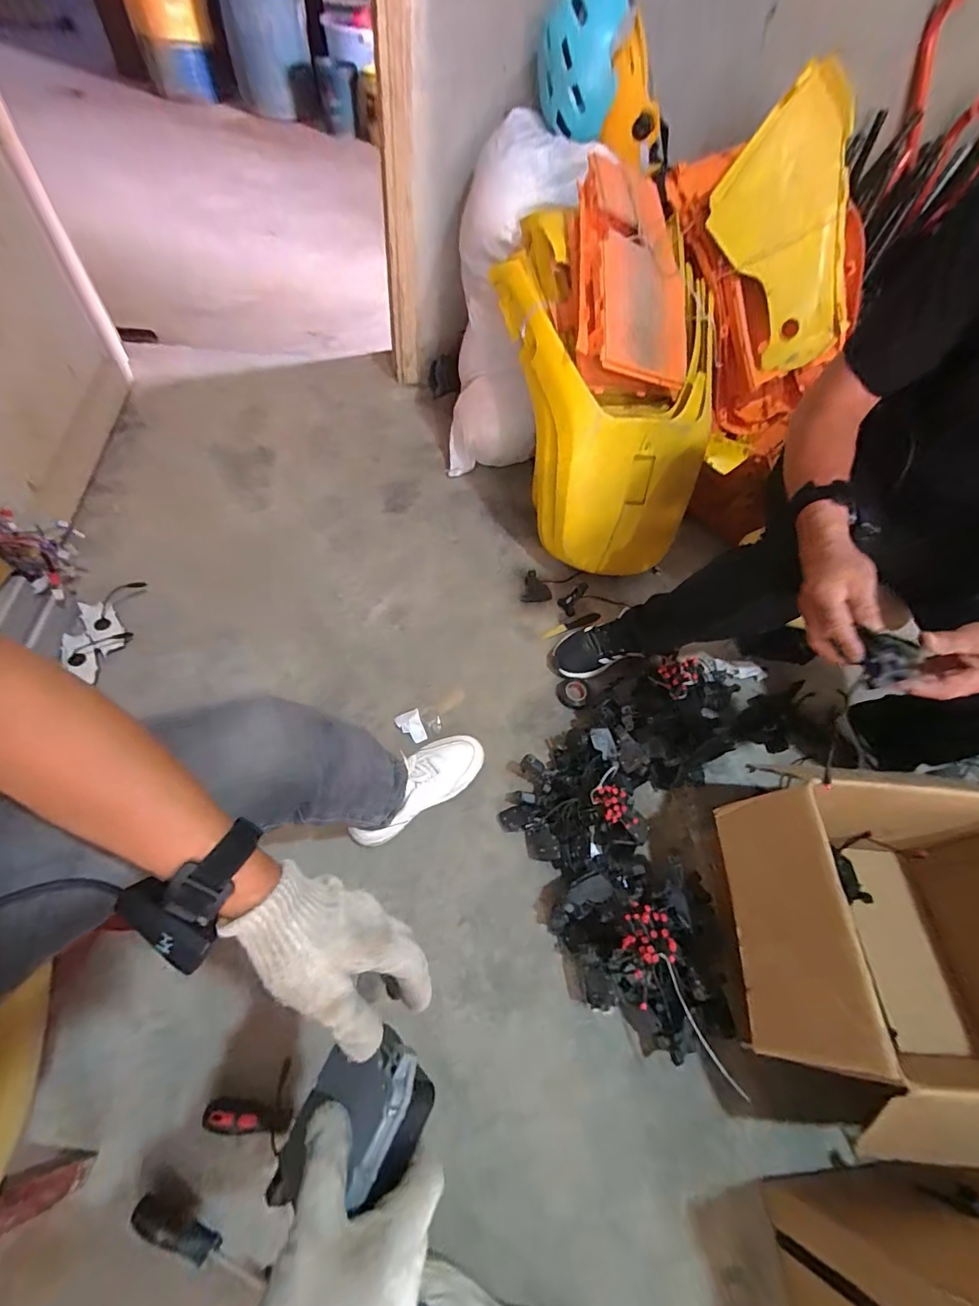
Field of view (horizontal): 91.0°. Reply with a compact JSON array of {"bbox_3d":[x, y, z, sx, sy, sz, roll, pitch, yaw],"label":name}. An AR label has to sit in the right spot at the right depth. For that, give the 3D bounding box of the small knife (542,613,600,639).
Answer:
[{"bbox_3d":[0.189,-0.062,1.104,0.152,0.010,0.027,-19,62,-18],"label":"small knife"}]

